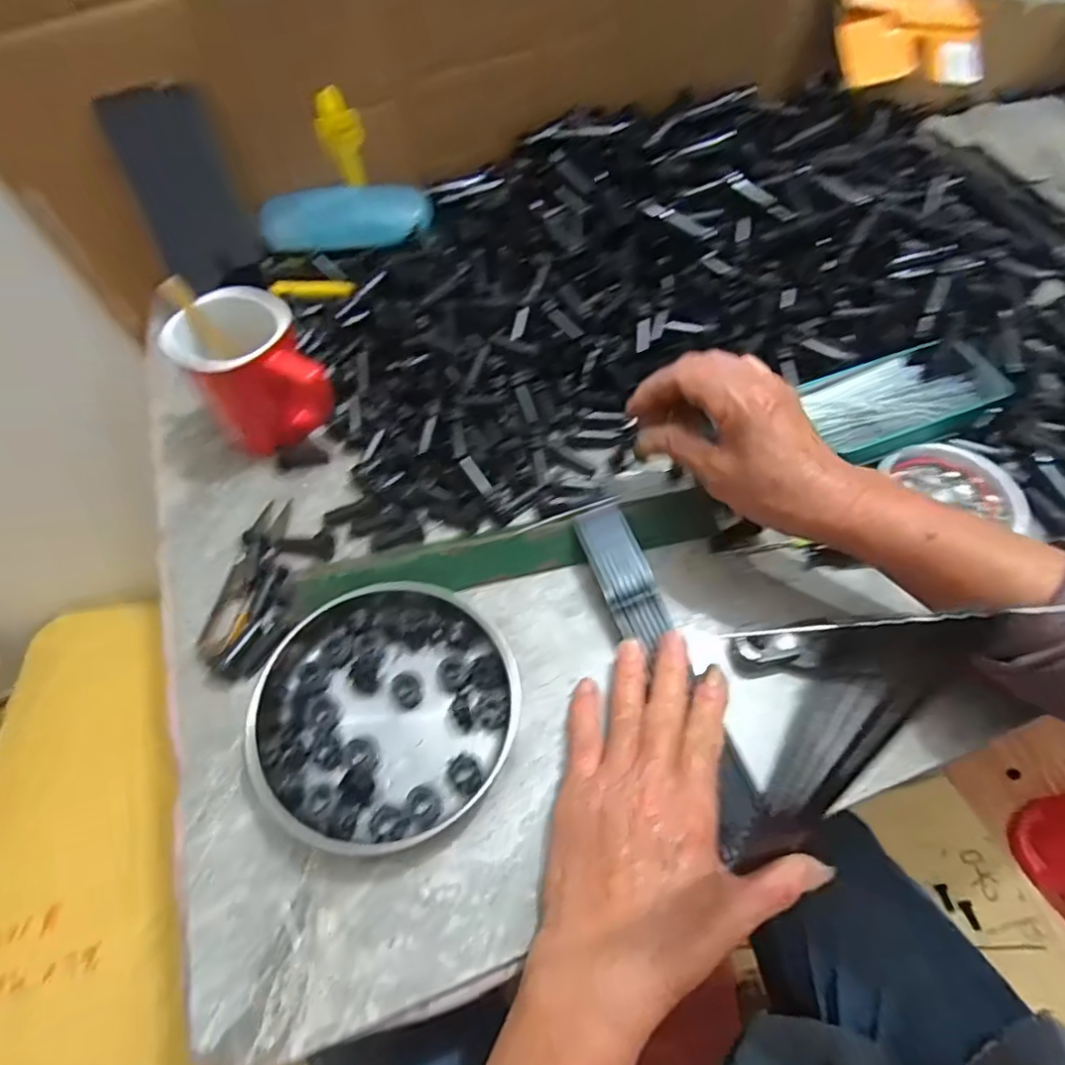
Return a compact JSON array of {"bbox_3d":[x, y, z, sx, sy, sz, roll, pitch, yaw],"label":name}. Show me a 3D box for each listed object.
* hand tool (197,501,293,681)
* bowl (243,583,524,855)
[{"bbox_3d":[-0.177,0.032,0.382,0.046,0.015,0.117,-3,58,-1],"label":"hand tool"},{"bbox_3d":[-0.080,0.095,0.337,0.138,0.030,0.138,0,58,1],"label":"bowl"}]

